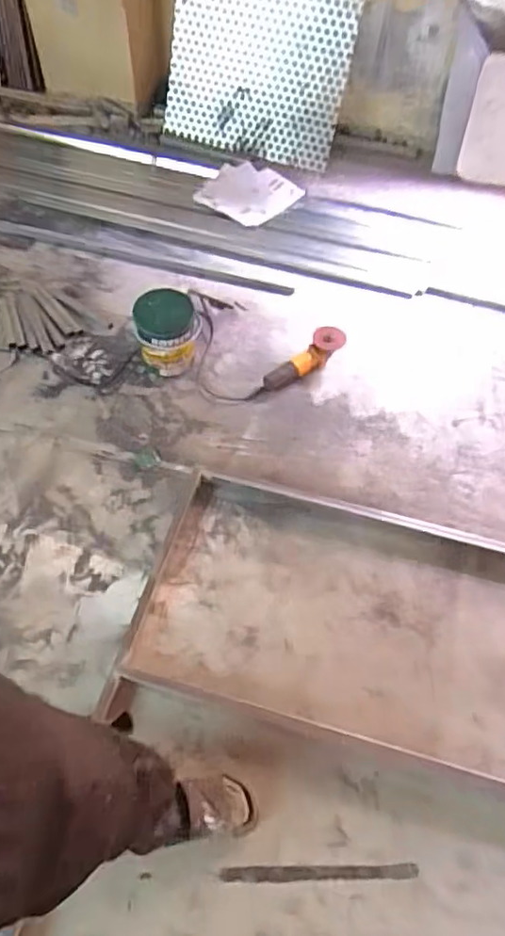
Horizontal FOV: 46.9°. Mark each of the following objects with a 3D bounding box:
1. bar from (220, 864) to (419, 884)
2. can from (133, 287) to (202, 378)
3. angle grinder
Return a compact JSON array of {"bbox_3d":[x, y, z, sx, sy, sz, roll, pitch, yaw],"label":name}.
[{"bbox_3d":[0.133,0.802,1.150,0.384,0.011,0.026,1,59,-3],"label":"bar"},{"bbox_3d":[-0.246,-0.393,1.718,0.180,0.207,0.164,2,56,-3],"label":"can"},{"bbox_3d":[0.162,-0.318,1.732,0.282,0.092,0.083,-36,67,1],"label":"angle grinder"}]

